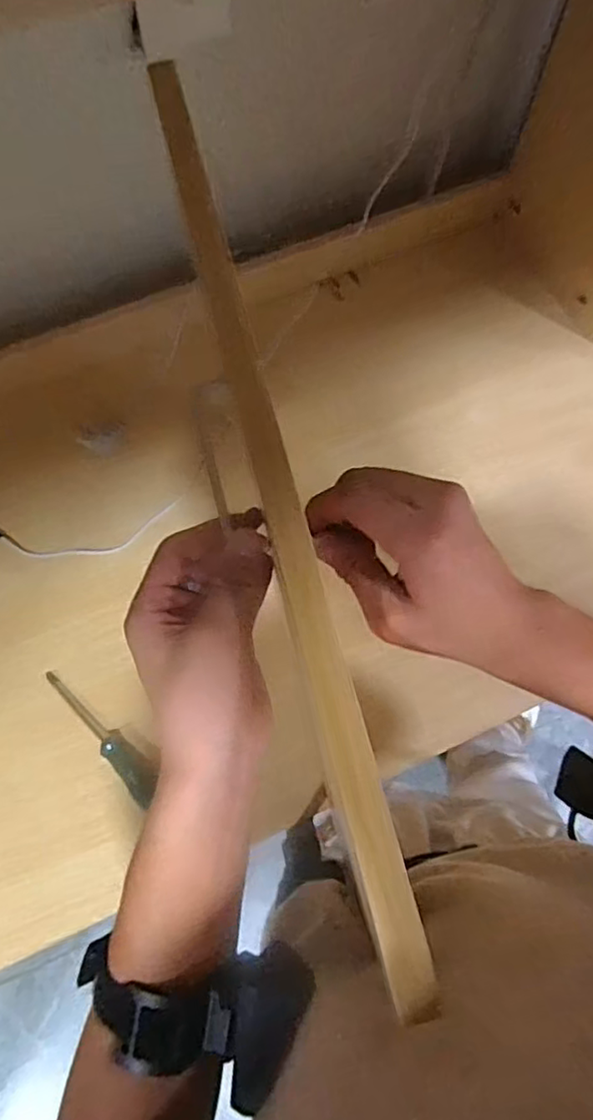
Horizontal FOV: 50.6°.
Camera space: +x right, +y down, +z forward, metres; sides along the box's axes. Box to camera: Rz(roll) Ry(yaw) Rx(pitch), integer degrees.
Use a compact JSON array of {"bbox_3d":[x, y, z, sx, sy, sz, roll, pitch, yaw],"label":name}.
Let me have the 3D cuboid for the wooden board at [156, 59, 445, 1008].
[{"bbox_3d":[-0.012,-0.046,0.291,0.020,0.014,0.445,-14,73,-5],"label":"wooden board"}]

